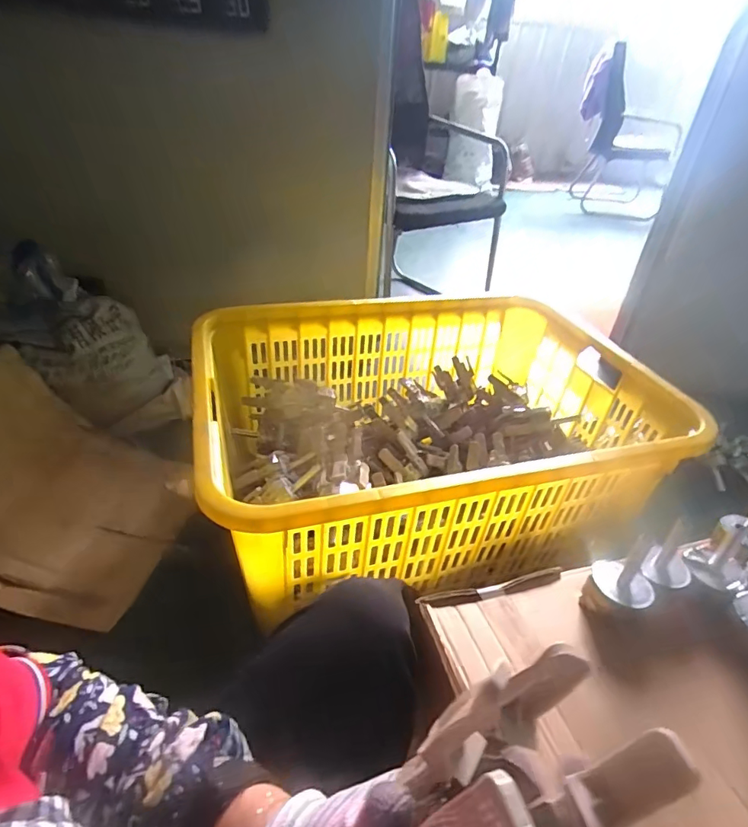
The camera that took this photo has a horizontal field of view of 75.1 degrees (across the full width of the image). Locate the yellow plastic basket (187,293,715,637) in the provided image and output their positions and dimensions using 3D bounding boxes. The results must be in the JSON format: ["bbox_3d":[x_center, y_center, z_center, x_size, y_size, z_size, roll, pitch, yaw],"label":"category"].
[{"bbox_3d":[0.118,0.009,0.941,0.798,0.250,0.592,-7,38,-13],"label":"yellow plastic basket"}]

